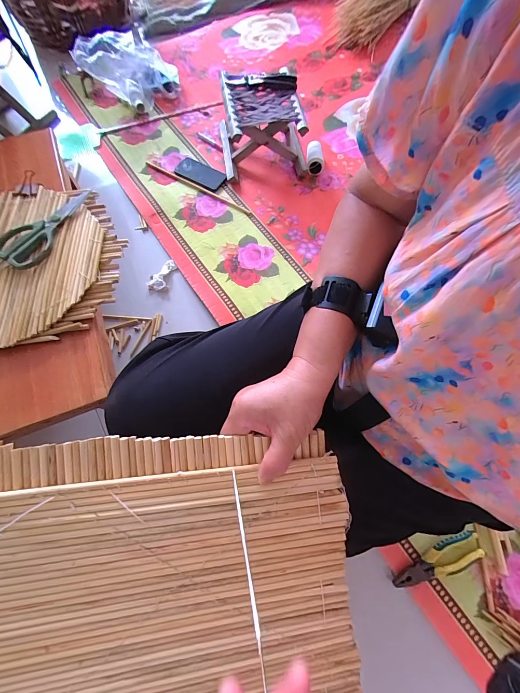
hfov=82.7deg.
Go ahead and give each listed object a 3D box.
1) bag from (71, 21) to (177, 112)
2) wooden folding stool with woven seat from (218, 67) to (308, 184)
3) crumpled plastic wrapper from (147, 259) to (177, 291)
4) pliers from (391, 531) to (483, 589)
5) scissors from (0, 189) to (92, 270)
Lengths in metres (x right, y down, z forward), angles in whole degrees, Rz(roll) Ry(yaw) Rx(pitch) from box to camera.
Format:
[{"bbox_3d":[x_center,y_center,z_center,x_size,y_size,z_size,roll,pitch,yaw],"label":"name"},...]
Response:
[{"bbox_3d":[-0.425,-0.876,0.958,0.285,0.191,0.109,-3,69,-1],"label":"bag"},{"bbox_3d":[0.006,-0.659,0.895,0.246,0.190,0.243,-9,69,-4],"label":"wooden folding stool with woven seat"},{"bbox_3d":[-0.271,-0.196,0.816,0.055,0.020,0.101,17,70,7],"label":"crumpled plastic wrapper"},{"bbox_3d":[0.348,0.422,0.582,0.190,0.025,0.048,-18,70,-7],"label":"pliers"},{"bbox_3d":[-0.393,-0.228,0.557,0.093,0.019,0.203,40,74,14],"label":"scissors"}]

